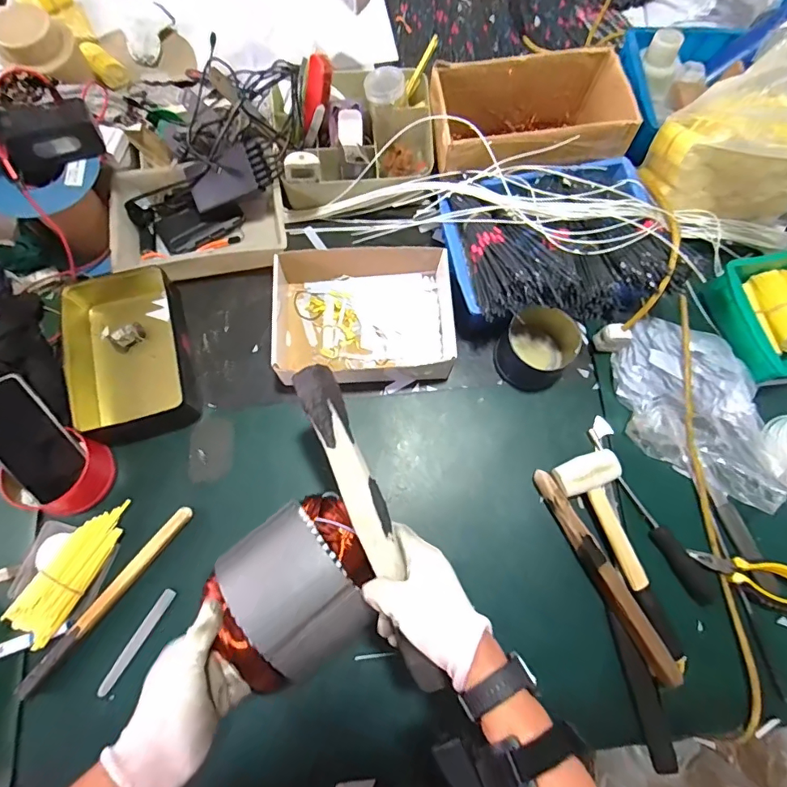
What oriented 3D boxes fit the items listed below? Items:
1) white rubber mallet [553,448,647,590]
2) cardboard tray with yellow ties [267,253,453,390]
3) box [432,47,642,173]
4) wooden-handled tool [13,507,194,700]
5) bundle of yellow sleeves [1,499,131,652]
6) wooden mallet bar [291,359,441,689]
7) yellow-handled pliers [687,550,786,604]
[{"bbox_3d":[0.273,0.163,0.604,0.080,0.032,0.174,-13,73,-6],"label":"white rubber mallet"},{"bbox_3d":[-0.040,-0.115,0.668,0.255,0.069,0.200,-3,72,-3],"label":"cardboard tray with yellow ties"},{"bbox_3d":[0.199,-0.393,0.699,0.288,0.107,0.170,-11,73,-6],"label":"box"},{"bbox_3d":[-0.343,0.247,0.568,0.018,0.019,0.257,37,75,9],"label":"wooden-handled tool"},{"bbox_3d":[-0.391,0.210,0.565,0.057,0.019,0.168,26,73,6],"label":"bundle of yellow sleeves"},{"bbox_3d":[-0.044,0.072,0.460,0.037,0.018,0.215,-22,79,-9],"label":"wooden mallet bar"},{"bbox_3d":[0.451,0.225,0.594,0.142,0.018,0.044,21,73,4],"label":"yellow-handled pliers"}]

